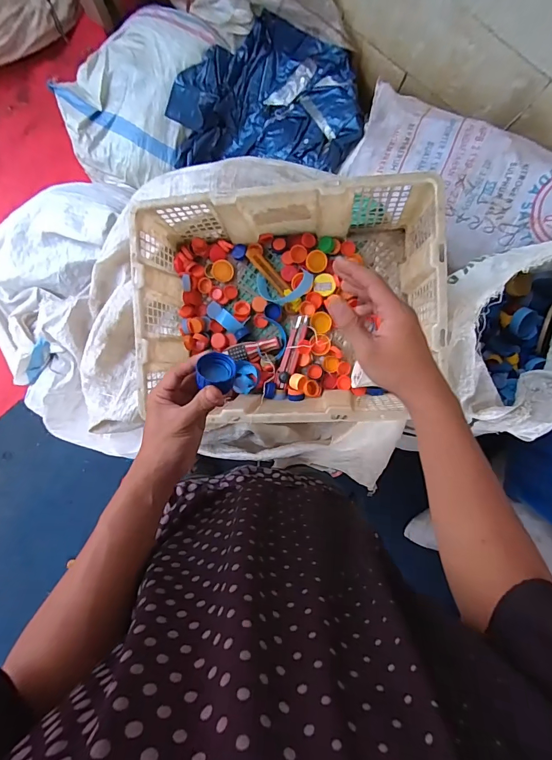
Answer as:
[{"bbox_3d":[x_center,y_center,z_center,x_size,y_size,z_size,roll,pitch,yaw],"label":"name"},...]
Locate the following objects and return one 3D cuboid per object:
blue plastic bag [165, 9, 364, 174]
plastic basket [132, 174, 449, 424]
[{"bbox_3d":[-0.021,-0.783,1.103,0.520,0.199,0.419,13,89,-3],"label":"blue plastic bag"},{"bbox_3d":[0.012,-0.113,0.658,0.475,0.216,0.353,-3,89,-3],"label":"plastic basket"}]

